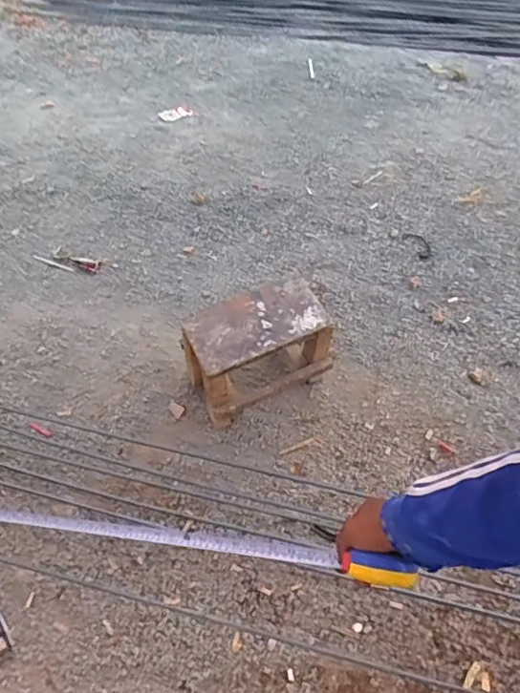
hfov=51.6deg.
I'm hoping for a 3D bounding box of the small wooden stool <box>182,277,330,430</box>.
[{"bbox_3d":[-0.002,0.013,1.347,0.343,0.222,0.218,-22,56,-9],"label":"small wooden stool"}]

